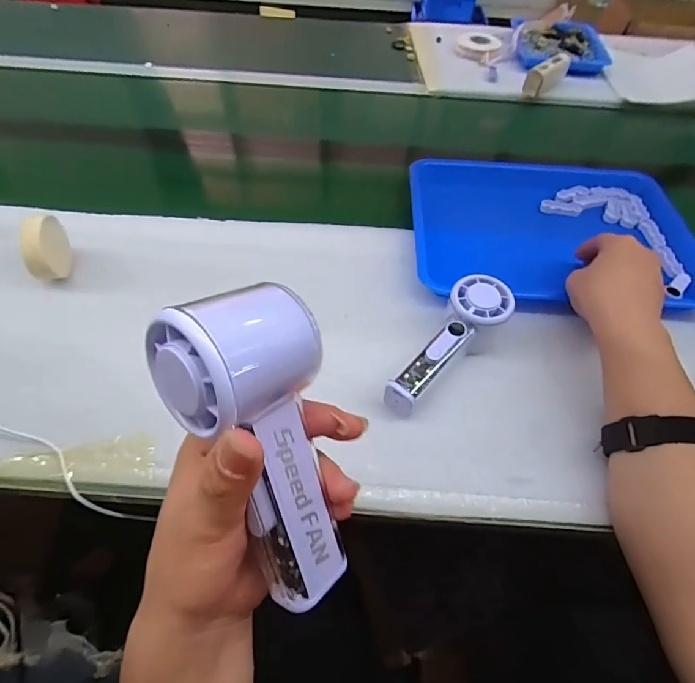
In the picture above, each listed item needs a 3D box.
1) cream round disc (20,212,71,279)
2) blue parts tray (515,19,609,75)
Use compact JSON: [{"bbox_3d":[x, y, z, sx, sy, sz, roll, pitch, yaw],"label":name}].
[{"bbox_3d":[-0.311,-0.099,0.439,0.018,0.067,0.064,-7,54,-8],"label":"cream round disc"},{"bbox_3d":[0.447,-0.630,0.908,0.179,0.037,0.202,5,53,1],"label":"blue parts tray"}]

